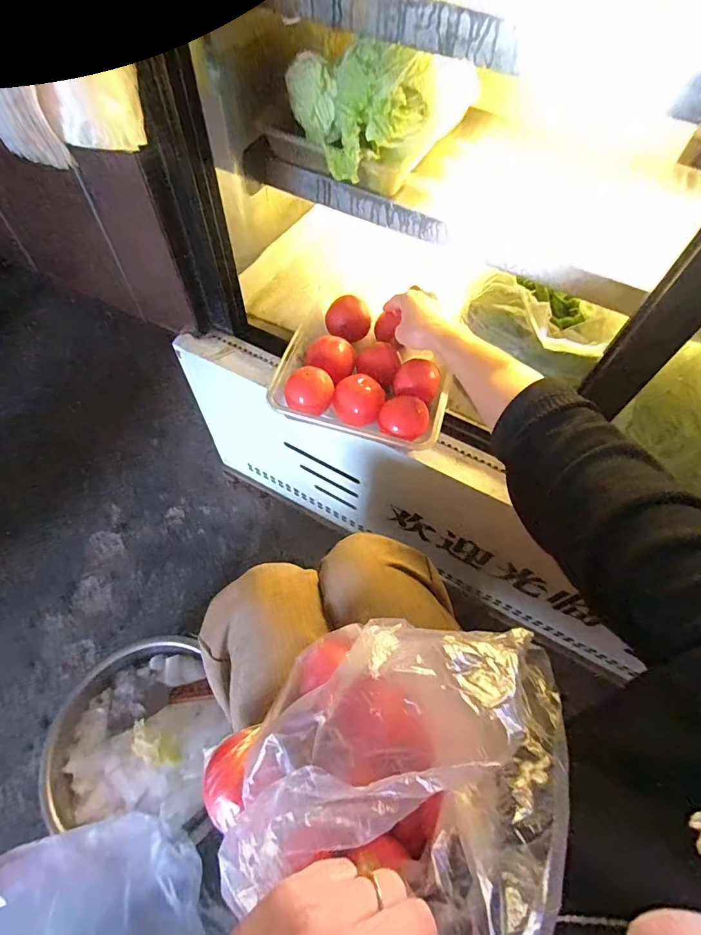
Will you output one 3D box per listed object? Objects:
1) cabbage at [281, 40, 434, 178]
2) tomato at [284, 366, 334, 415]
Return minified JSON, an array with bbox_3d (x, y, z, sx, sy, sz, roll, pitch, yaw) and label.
[{"bbox_3d":[0.005,-0.462,0.545,0.105,0.113,0.193,-24,64,-15],"label":"cabbage"},{"bbox_3d":[-0.057,-0.105,0.595,0.066,0.047,0.064,-1,61,-3],"label":"tomato"}]

